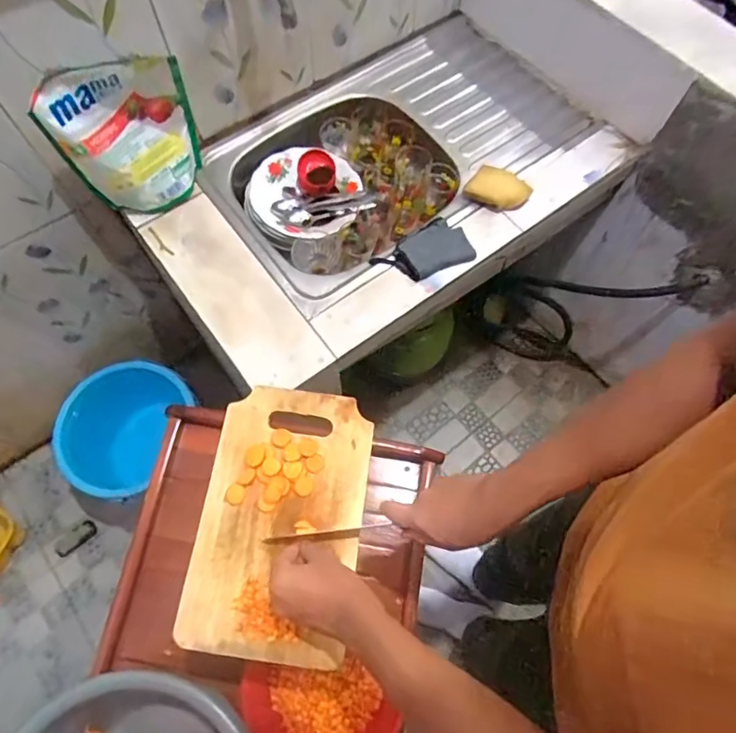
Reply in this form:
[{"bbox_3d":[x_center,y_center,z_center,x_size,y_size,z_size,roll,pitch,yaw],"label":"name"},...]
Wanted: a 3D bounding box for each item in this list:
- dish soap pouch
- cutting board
[{"bbox_3d":[-0.351,-0.338,0.777,0.196,0.222,0.056,-27,71,-11],"label":"dish soap pouch"},{"bbox_3d":[-0.097,0.168,0.594,0.178,0.019,0.292,8,68,2],"label":"cutting board"}]

